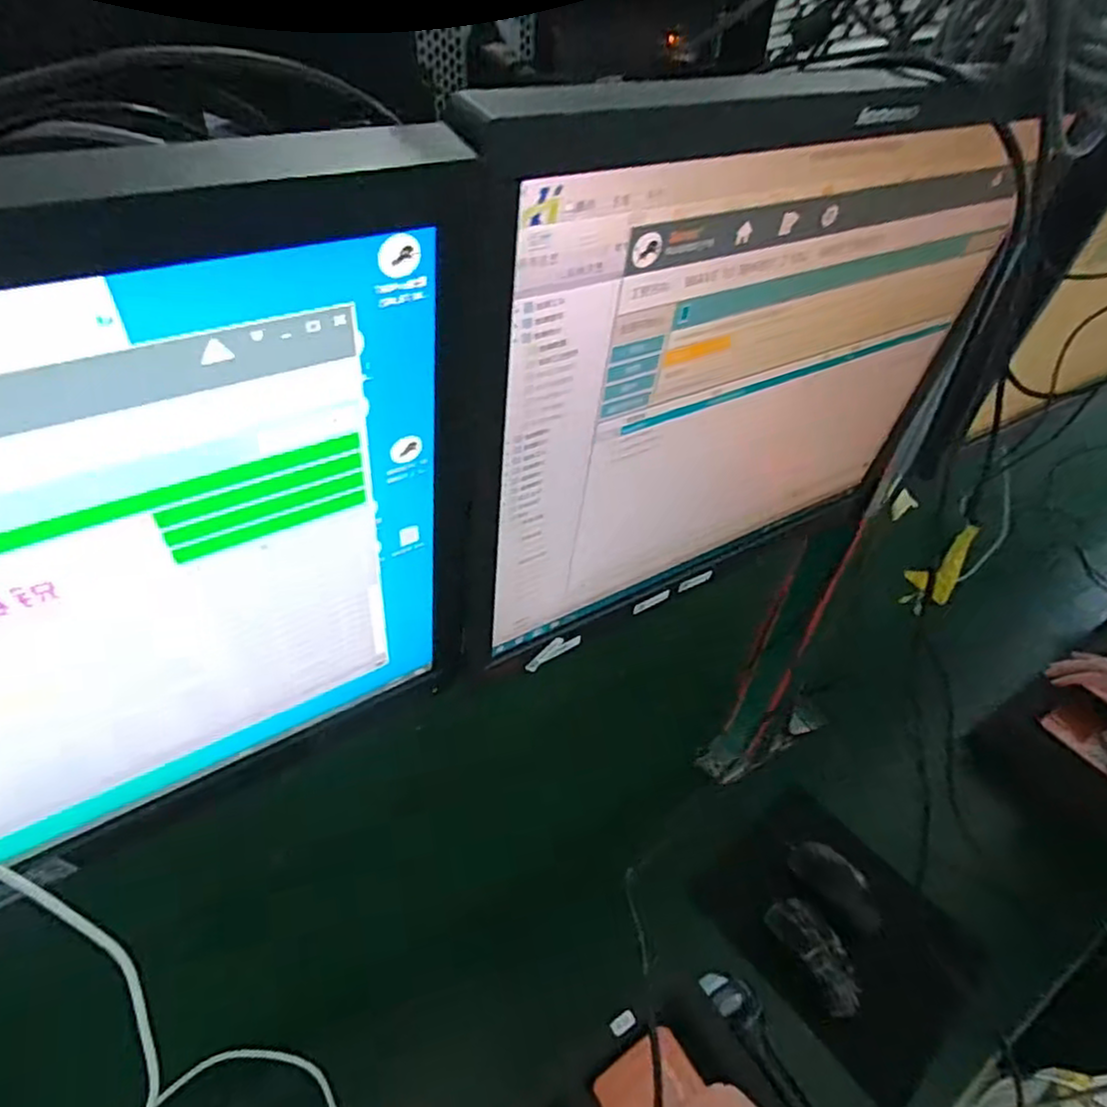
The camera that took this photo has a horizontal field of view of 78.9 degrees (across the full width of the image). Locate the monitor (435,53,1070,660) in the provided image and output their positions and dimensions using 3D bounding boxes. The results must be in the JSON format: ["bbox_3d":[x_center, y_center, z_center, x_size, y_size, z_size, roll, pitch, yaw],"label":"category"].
[{"bbox_3d":[0.126,-0.087,0.380,0.388,0.308,0.043,-22,49,-24],"label":"monitor"}]

